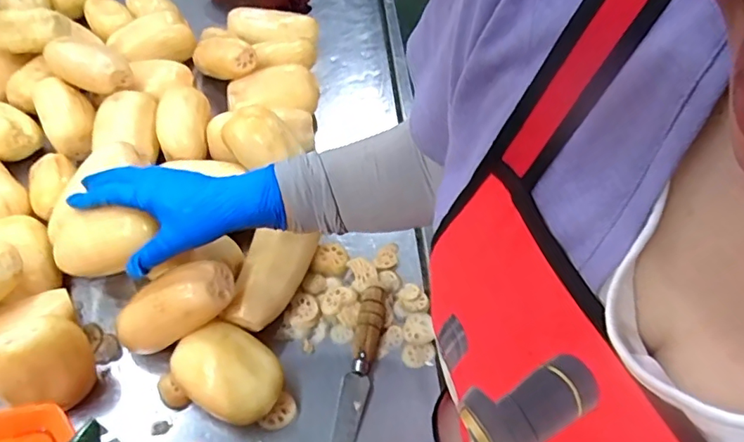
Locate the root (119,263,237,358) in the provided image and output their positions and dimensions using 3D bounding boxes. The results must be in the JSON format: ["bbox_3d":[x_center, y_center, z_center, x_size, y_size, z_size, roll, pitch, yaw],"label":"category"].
[{"bbox_3d":[-0.194,0.084,0.512,0.125,0.050,0.062,-33,58,3],"label":"root"}]

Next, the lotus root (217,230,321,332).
[{"bbox_3d":[-0.111,0.066,0.571,0.064,0.058,0.121,17,53,7],"label":"lotus root"}]

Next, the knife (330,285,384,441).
[{"bbox_3d":[-0.015,0.158,0.531,0.028,0.027,0.194,12,52,4],"label":"knife"}]

